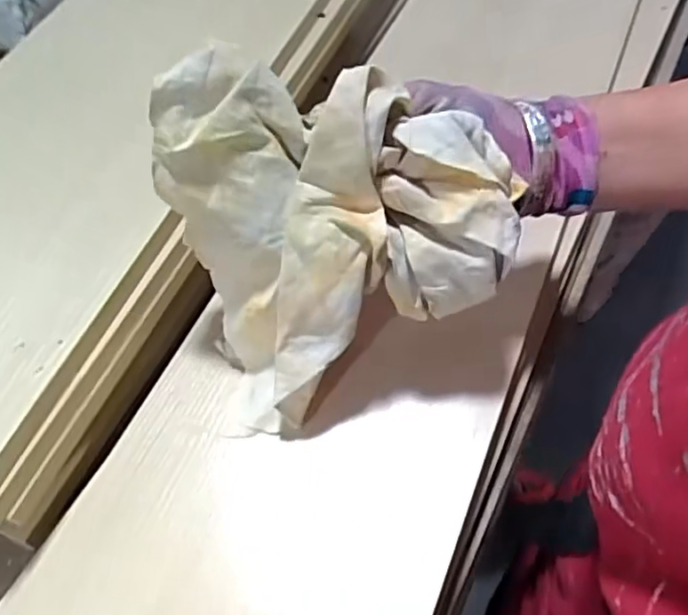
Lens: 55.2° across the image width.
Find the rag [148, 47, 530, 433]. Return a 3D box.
[{"bbox_3d":[-0.005,-0.033,0.348,0.160,0.162,0.112,-14,57,-7],"label":"rag"}]

